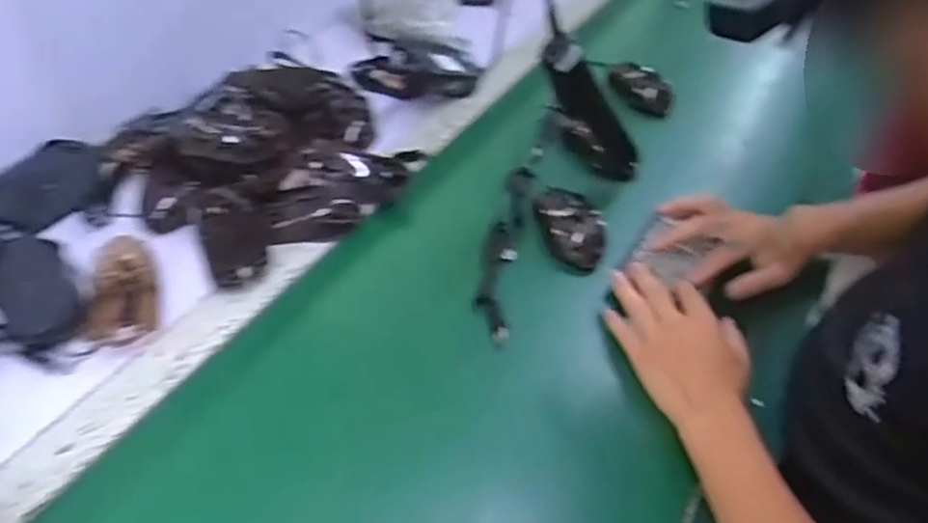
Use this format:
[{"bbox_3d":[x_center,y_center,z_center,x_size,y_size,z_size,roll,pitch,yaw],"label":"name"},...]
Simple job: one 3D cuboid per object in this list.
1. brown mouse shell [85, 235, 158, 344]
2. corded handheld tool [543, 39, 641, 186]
[{"bbox_3d":[-0.308,0.024,0.577,0.057,0.035,0.091,-9,49,-14],"label":"brown mouse shell"},{"bbox_3d":[0.141,-0.152,0.701,0.051,0.246,0.033,-46,58,7],"label":"corded handheld tool"}]

